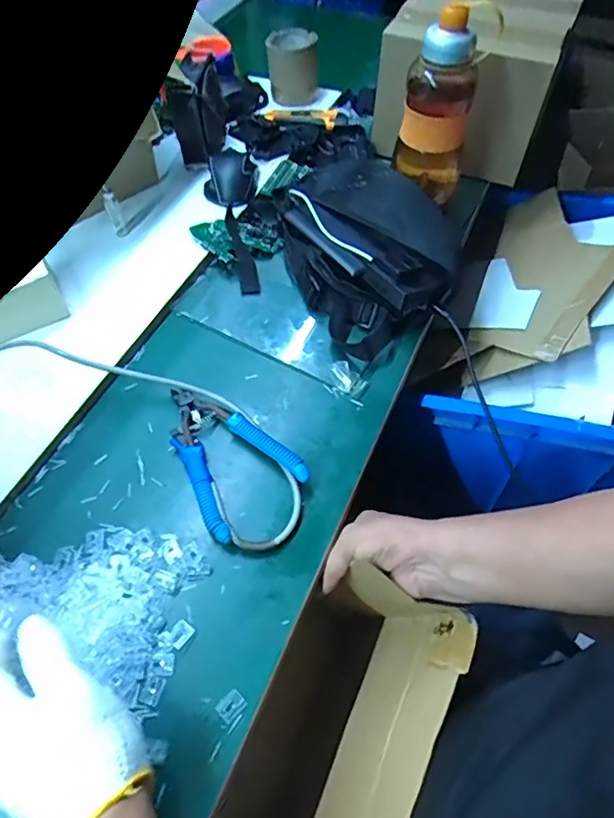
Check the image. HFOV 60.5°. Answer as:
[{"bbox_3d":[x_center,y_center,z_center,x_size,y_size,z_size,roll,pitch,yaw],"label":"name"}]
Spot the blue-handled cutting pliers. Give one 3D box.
[{"bbox_3d":[-0.088,0.040,0.526,0.103,0.022,0.167,-35,61,-20],"label":"blue-handled cutting pliers"}]

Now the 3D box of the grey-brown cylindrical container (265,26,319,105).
[{"bbox_3d":[-0.023,-0.576,0.880,0.082,0.074,0.089,-5,57,1],"label":"grey-brown cylindrical container"}]

